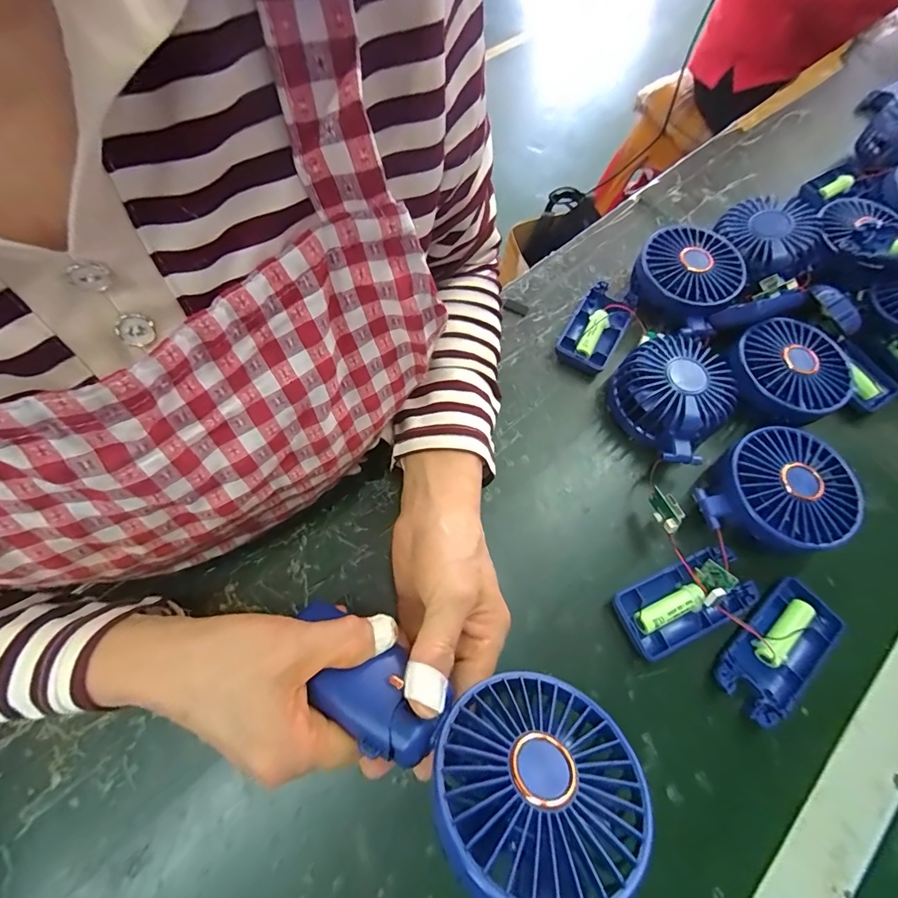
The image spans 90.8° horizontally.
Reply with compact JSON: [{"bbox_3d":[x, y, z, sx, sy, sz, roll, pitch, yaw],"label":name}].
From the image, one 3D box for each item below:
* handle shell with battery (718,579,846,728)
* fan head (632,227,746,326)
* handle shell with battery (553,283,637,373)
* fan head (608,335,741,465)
[{"bbox_3d":[0.215,0.132,0.292,0.093,0.017,0.046,-36,73,-17],"label":"handle shell with battery"},{"bbox_3d":[0.214,-0.156,0.402,0.082,0.049,0.086,1,67,-3],"label":"fan head"},{"bbox_3d":[0.132,-0.110,0.395,0.045,0.019,0.096,30,68,10],"label":"handle shell with battery"},{"bbox_3d":[0.176,-0.040,0.350,0.082,0.048,0.096,-27,71,-14],"label":"fan head"}]

